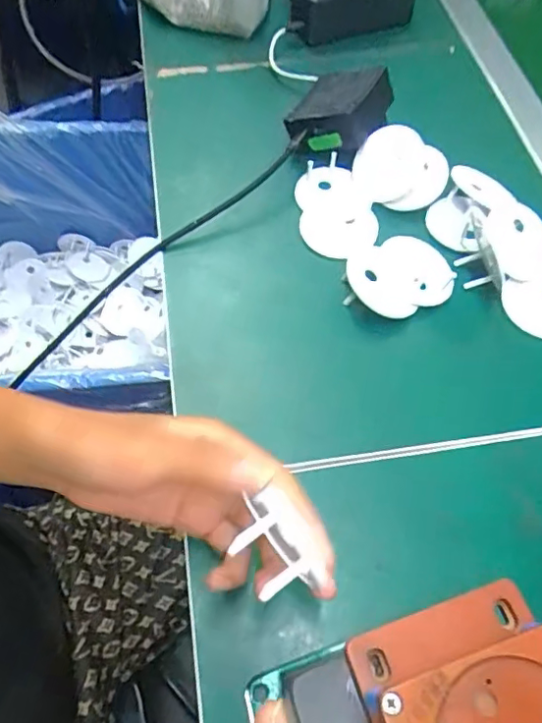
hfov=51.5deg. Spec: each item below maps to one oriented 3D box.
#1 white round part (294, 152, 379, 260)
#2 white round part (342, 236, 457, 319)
[{"bbox_3d":[0.054,-0.129,0.474,0.061,0.022,0.096,-4,61,-5],"label":"white round part"},{"bbox_3d":[0.096,-0.063,0.433,0.079,0.022,0.061,-19,63,-13],"label":"white round part"}]

